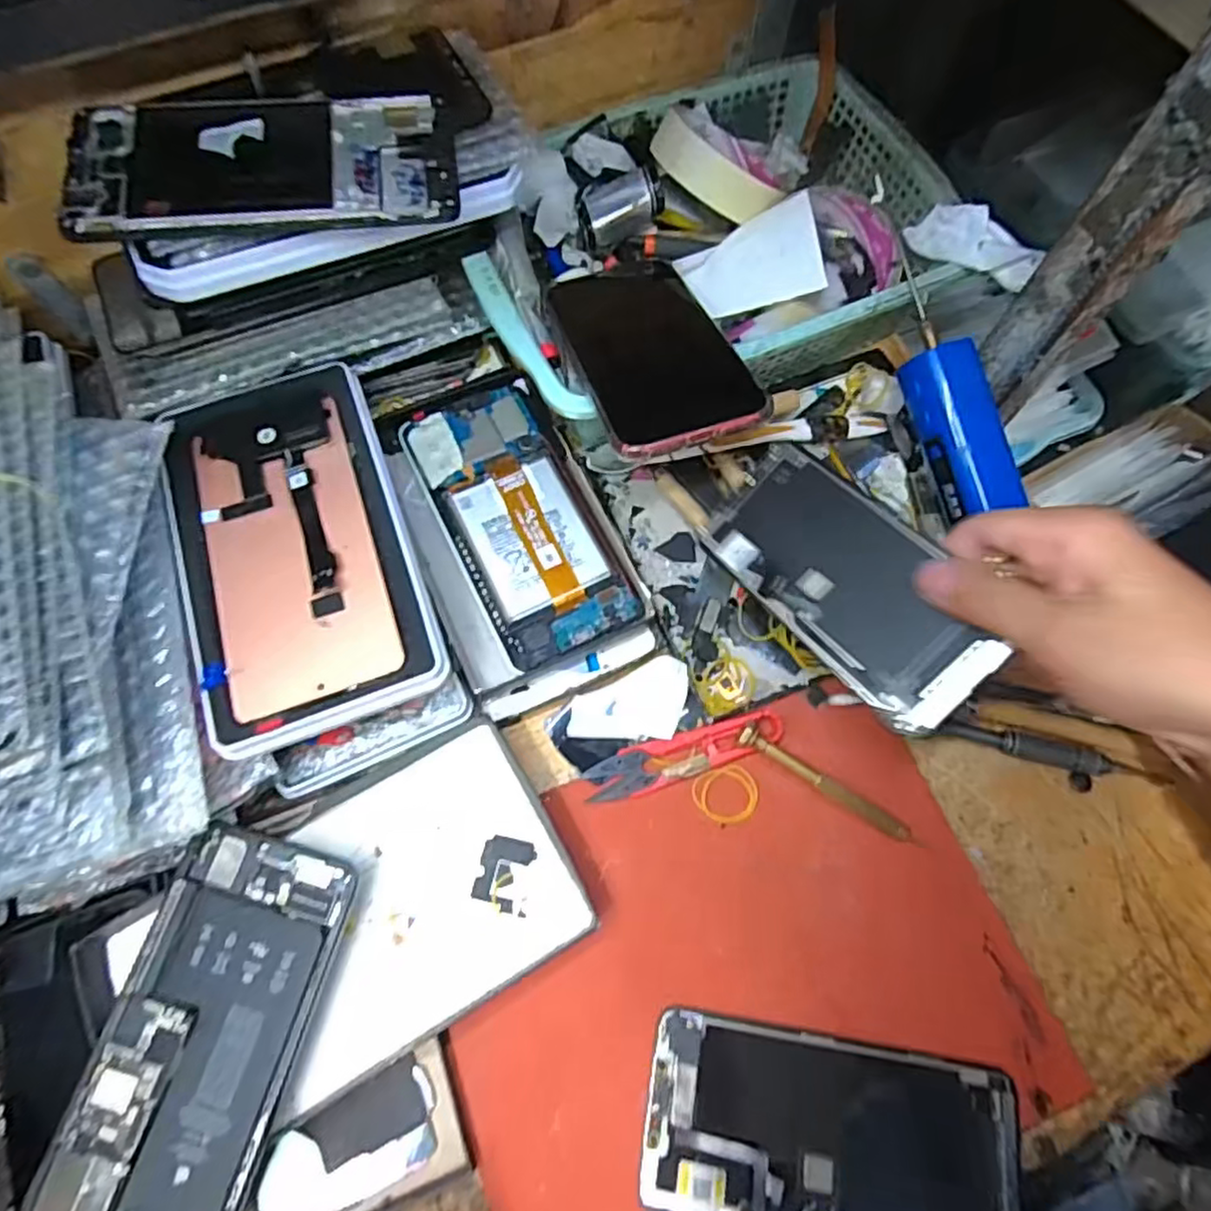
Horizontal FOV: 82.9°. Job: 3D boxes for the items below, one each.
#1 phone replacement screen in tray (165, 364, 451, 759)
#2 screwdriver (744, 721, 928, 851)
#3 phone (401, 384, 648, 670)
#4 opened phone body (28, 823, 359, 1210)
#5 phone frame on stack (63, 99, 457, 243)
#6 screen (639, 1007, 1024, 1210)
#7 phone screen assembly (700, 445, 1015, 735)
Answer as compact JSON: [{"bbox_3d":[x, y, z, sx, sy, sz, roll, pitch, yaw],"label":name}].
[{"bbox_3d":[-0.144,-0.030,0.317,0.102,0.015,0.177,-19,71,-8],"label":"phone replacement screen in tray"},{"bbox_3d":[0.109,0.088,0.333,0.099,0.013,0.009,31,74,7],"label":"screwdriver"},{"bbox_3d":[-0.046,-0.048,0.372,0.078,0.013,0.159,-24,75,-9],"label":"phone"},{"bbox_3d":[-0.159,0.173,0.271,0.075,0.005,0.153,14,70,4],"label":"opened phone body"},{"bbox_3d":[-0.139,-0.183,0.284,0.150,0.011,0.067,-8,70,-4],"label":"phone frame on stack"},{"bbox_3d":[0.094,0.222,0.285,0.152,0.013,0.072,9,70,3],"label":"screen"},{"bbox_3d":[0.115,-0.015,0.334,0.076,0.006,0.150,-49,58,11],"label":"phone screen assembly"}]

